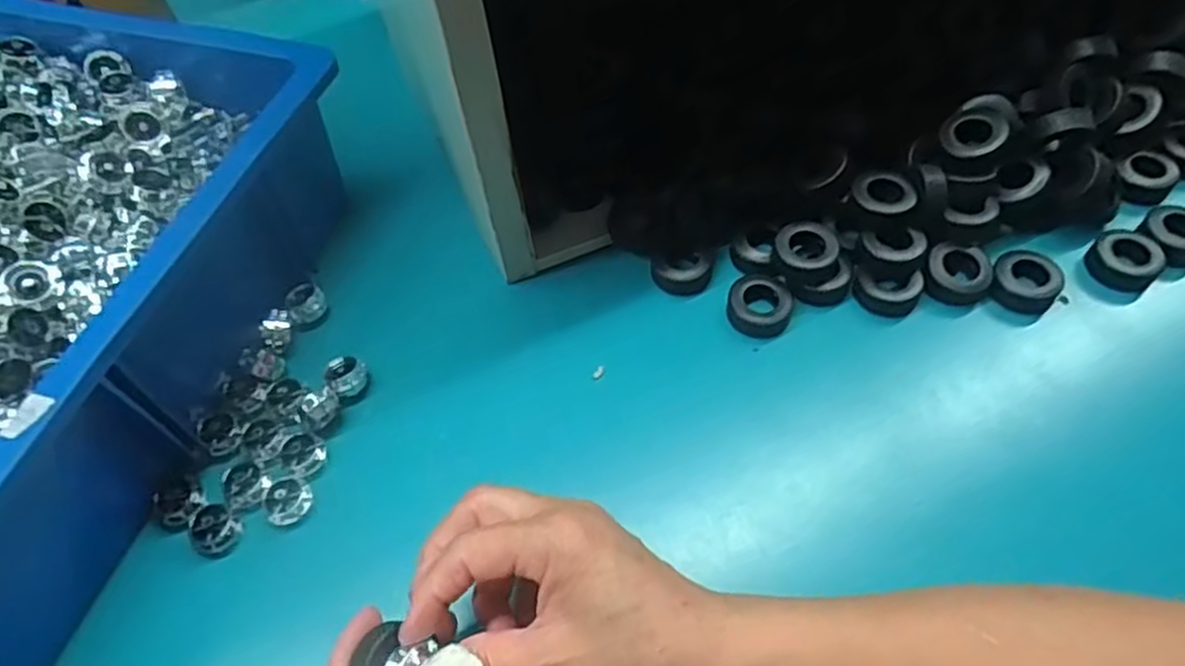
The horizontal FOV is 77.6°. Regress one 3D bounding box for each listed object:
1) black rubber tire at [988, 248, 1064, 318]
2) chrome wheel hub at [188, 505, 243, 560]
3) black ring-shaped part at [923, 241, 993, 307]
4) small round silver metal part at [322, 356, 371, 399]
[{"bbox_3d":[0.258,-0.032,0.438,0.036,0.014,0.040,37,66,24],"label":"black rubber tire"},{"bbox_3d":[-0.194,0.101,0.377,0.024,0.009,0.028,-31,61,-16],"label":"chrome wheel hub"},{"bbox_3d":[0.218,-0.034,0.441,0.038,0.023,0.033,4,57,5],"label":"black ring-shaped part"},{"bbox_3d":[-0.140,0.026,0.424,0.022,0.019,0.018,-34,61,-18],"label":"small round silver metal part"}]

